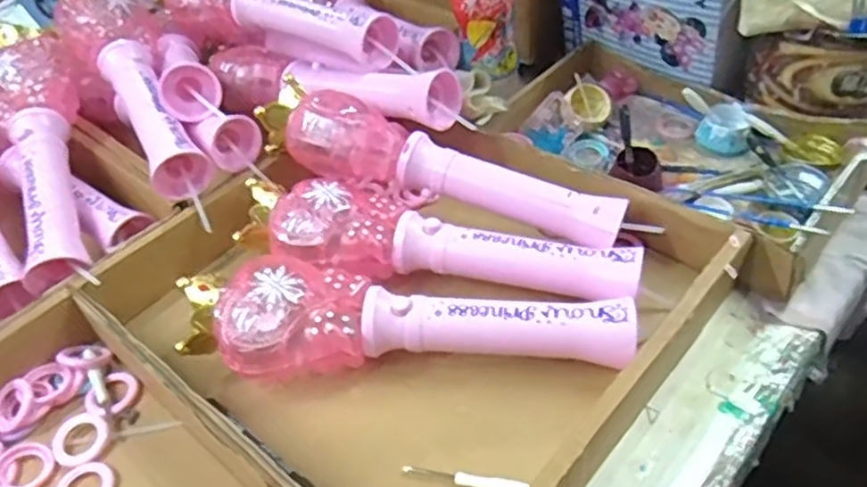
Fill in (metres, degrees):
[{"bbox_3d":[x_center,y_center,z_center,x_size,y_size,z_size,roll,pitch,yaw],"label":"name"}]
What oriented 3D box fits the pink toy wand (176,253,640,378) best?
[{"bbox_3d":[-0.019,0.051,0.488,0.304,0.068,0.078,-3,44,4],"label":"pink toy wand"}]

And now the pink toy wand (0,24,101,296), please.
[{"bbox_3d":[-0.344,-0.088,0.603,0.083,0.067,0.296,-22,46,-16],"label":"pink toy wand"}]

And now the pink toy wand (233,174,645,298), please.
[{"bbox_3d":[0.001,-0.001,0.536,0.308,0.058,0.071,5,45,11],"label":"pink toy wand"}]

